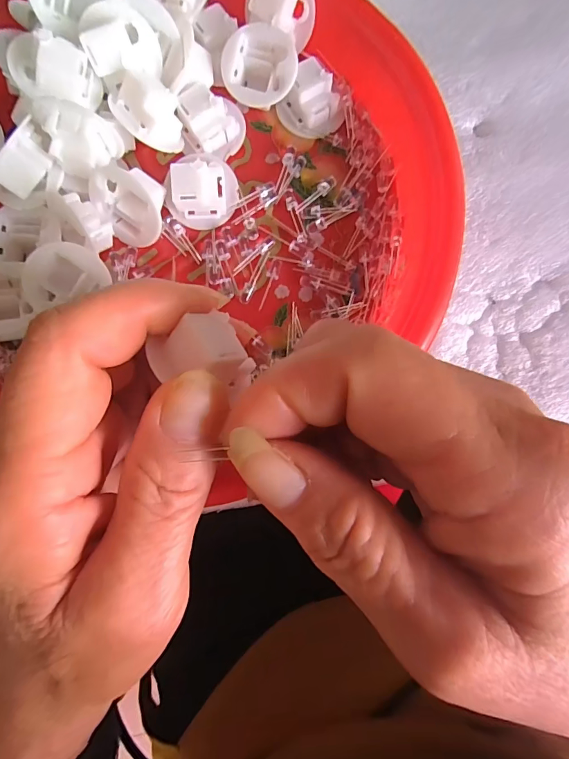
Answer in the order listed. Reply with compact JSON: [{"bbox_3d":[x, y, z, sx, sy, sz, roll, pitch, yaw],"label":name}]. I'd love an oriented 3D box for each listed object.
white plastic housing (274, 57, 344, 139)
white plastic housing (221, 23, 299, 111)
[{"bbox_3d":[0.012,-0.125,0.184,0.027,0.013,0.026,0,84,1],"label":"white plastic housing"},{"bbox_3d":[-0.010,-0.139,0.184,0.031,0.016,0.030,1,98,4],"label":"white plastic housing"}]

